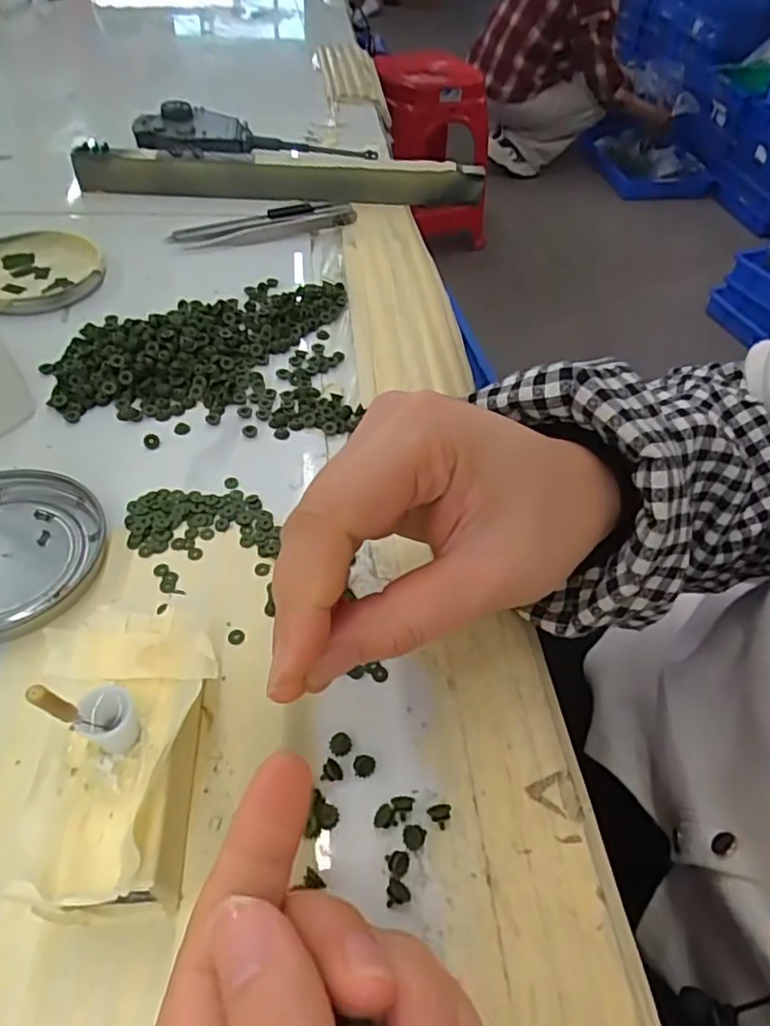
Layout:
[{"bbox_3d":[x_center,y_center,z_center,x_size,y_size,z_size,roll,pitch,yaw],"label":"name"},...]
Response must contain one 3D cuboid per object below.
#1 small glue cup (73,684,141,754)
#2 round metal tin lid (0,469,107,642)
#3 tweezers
[{"bbox_3d":[-0.073,0.056,0.168,0.013,0.018,0.011,14,50,7],"label":"small glue cup"},{"bbox_3d":[-0.153,0.014,0.243,0.075,0.011,0.075,3,50,-3],"label":"round metal tin lid"},{"bbox_3d":[-0.086,-0.203,0.431,0.127,0.011,0.029,-13,52,-15],"label":"tweezers"}]

